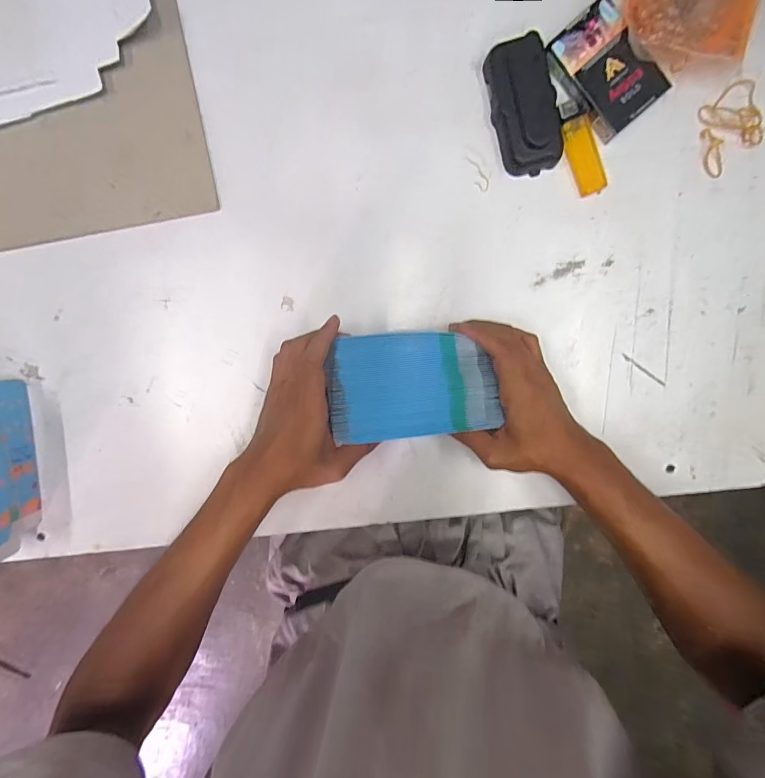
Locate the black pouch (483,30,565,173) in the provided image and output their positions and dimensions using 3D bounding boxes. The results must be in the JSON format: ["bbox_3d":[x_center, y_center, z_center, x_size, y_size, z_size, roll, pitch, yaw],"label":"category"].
[{"bbox_3d":[0.125,-0.248,0.341,0.053,0.020,0.105,-18,96,3],"label":"black pouch"}]

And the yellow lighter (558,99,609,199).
[{"bbox_3d":[0.180,-0.217,0.347,0.027,0.012,0.078,-25,95,3],"label":"yellow lighter"}]

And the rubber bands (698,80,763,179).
[{"bbox_3d":[0.314,-0.234,0.347,0.050,0.006,0.072,-13,96,2],"label":"rubber bands"}]

